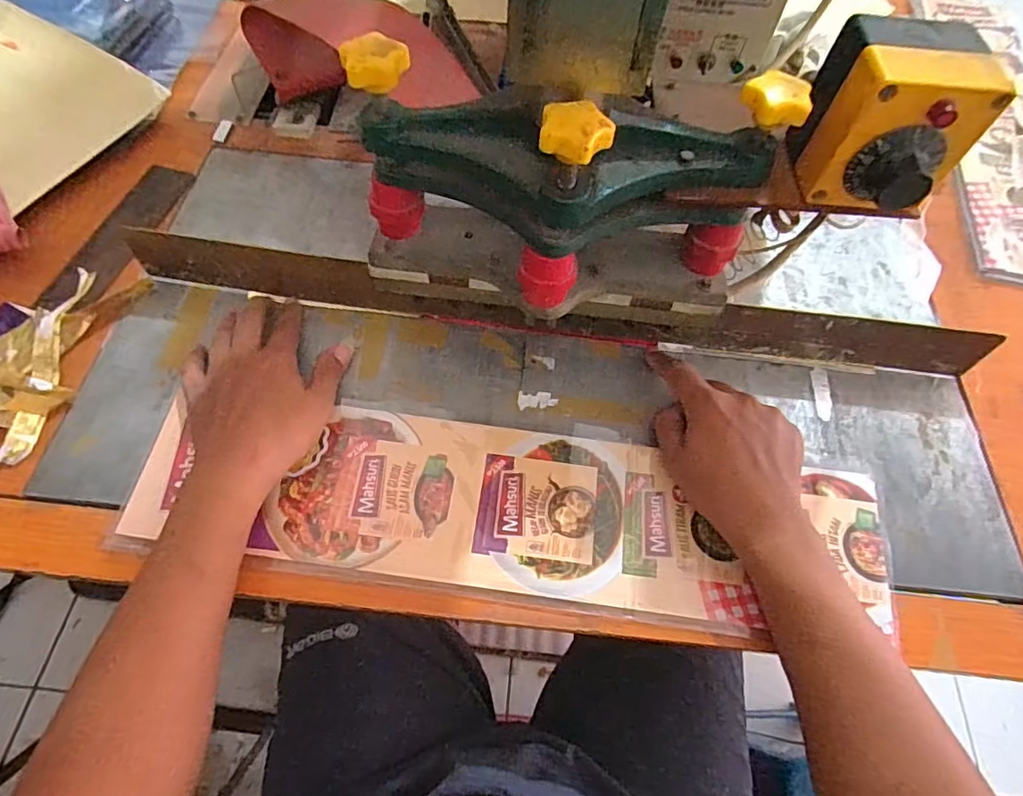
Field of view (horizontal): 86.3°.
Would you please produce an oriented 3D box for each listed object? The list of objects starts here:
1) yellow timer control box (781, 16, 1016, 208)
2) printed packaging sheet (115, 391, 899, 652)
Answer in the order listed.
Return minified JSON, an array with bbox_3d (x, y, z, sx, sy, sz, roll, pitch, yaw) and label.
[{"bbox_3d":[0.212,-0.156,0.304,0.079,0.078,0.079,8,62,4],"label":"yellow timer control box"},{"bbox_3d":[0.001,0.080,0.410,0.545,0.010,0.123,8,64,2],"label":"printed packaging sheet"}]

